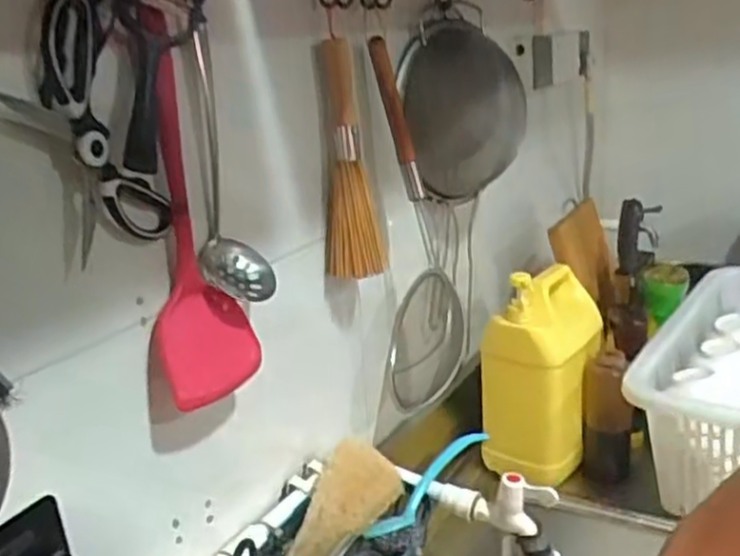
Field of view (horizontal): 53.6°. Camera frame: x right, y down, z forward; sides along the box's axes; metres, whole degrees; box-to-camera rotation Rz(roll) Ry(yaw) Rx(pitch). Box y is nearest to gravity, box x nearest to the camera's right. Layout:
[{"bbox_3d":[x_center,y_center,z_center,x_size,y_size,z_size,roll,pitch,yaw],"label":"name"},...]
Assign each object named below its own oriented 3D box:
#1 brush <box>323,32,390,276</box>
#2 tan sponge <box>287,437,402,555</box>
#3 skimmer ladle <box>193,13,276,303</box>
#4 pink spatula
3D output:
[{"bbox_3d":[-0.021,-0.126,0.827,0.054,0.258,0.069,2,18,18],"label":"brush"},{"bbox_3d":[-0.031,0.243,0.755,0.151,0.081,0.028,-51,5,-32],"label":"tan sponge"},{"bbox_3d":[-0.126,-0.094,0.644,0.064,0.232,0.050,-7,18,-10],"label":"skimmer ladle"},{"bbox_3d":[-0.150,-0.051,0.604,0.033,0.309,0.085,8,21,33],"label":"pink spatula"}]

